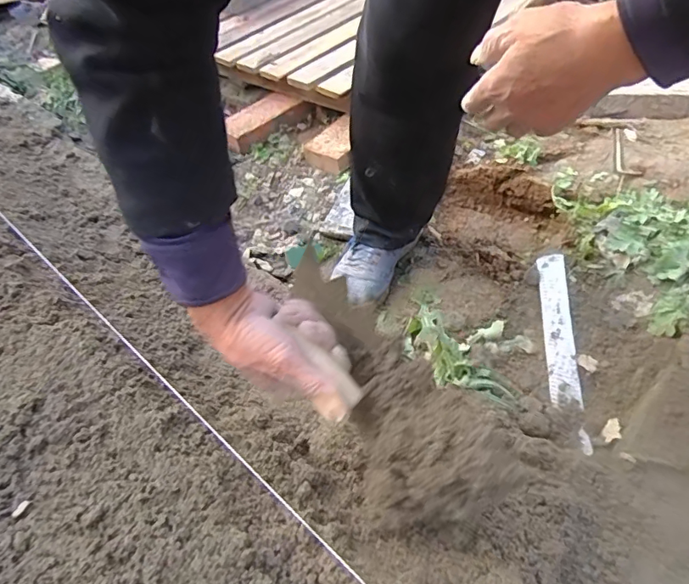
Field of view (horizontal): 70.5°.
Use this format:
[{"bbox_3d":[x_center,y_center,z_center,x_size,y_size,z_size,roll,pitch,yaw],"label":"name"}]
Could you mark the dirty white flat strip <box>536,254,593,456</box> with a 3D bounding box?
[{"bbox_3d":[0.329,0.077,0.745,0.042,0.009,0.328,-7,53,22],"label":"dirty white flat strip"}]

